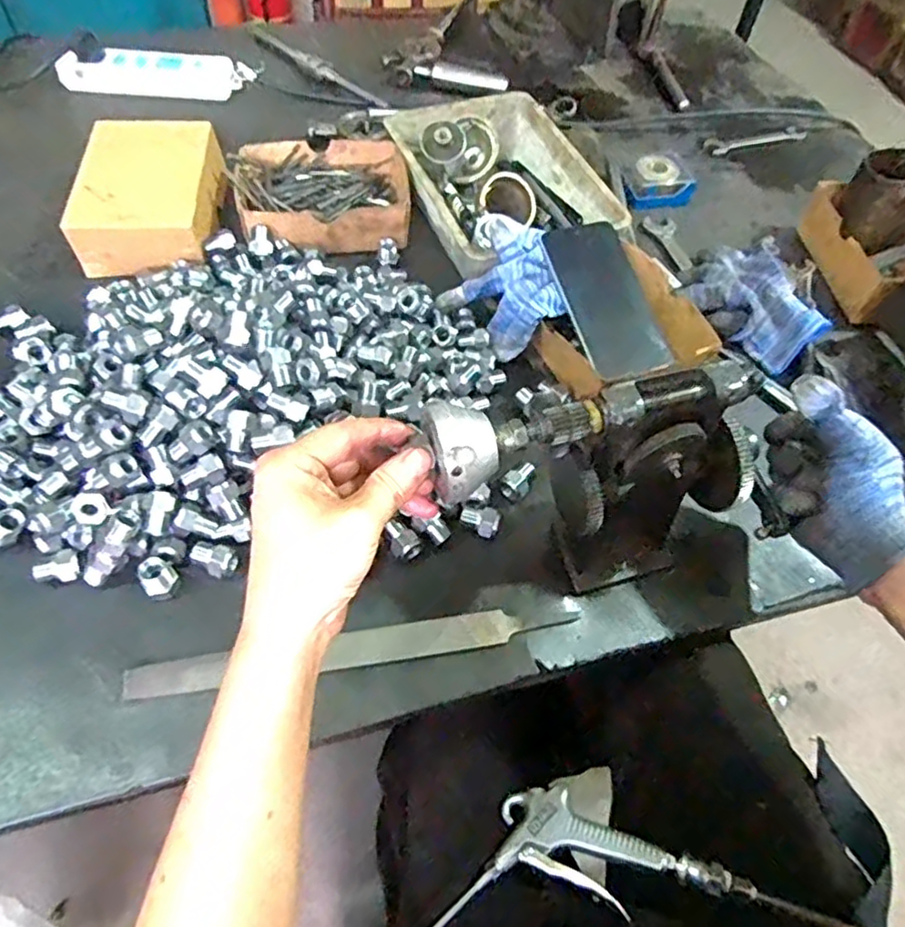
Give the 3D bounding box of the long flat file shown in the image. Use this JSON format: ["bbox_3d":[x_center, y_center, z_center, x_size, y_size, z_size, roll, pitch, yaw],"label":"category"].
[{"bbox_3d":[-0.063,0.125,0.435,0.293,0.008,0.023,-7,57,-9],"label":"long flat file"}]

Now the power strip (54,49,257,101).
[{"bbox_3d":[-0.366,-0.483,0.800,0.223,0.031,0.053,0,56,-4],"label":"power strip"}]

